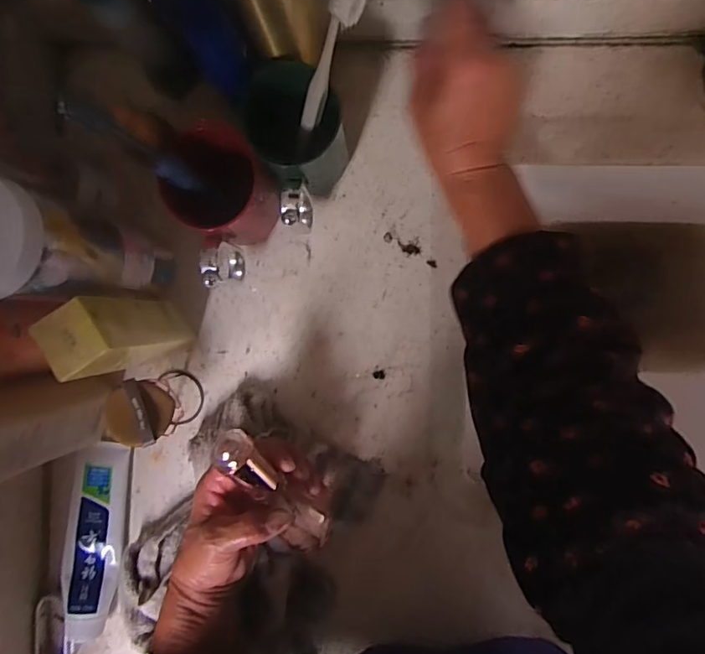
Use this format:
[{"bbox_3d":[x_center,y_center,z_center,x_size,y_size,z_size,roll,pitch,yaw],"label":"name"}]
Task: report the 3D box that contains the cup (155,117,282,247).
[{"bbox_3d":[-0.102,-0.111,0.412,0.073,0.102,0.078,0,91,4],"label":"cup"}]

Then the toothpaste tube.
[{"bbox_3d":[-0.232,0.191,0.462,0.050,0.028,0.169,4,91,4],"label":"toothpaste tube"}]

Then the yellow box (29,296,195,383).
[{"bbox_3d":[-0.172,0.006,0.394,0.042,0.153,0.047,-29,88,4],"label":"yellow box"}]

